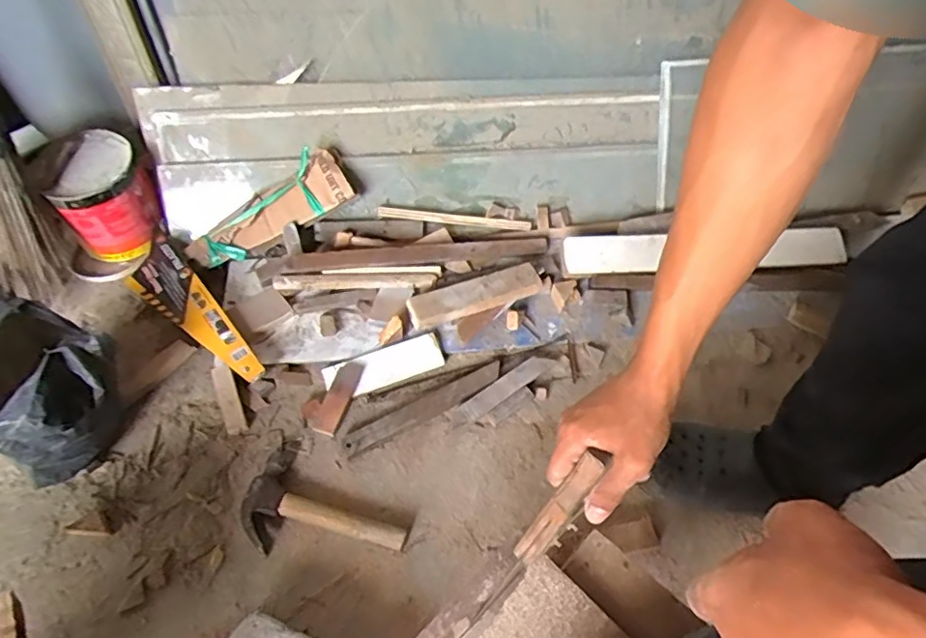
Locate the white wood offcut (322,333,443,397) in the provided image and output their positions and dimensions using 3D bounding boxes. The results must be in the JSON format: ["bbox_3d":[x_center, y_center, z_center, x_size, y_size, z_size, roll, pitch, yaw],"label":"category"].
[{"bbox_3d":[-0.121,0.070,0.913,0.184,0.021,0.058,-20,58,-17],"label":"white wood offcut"}]

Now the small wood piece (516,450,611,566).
[{"bbox_3d":[0.075,0.151,0.462,0.023,0.111,0.009,39,19,23],"label":"small wood piece"}]

